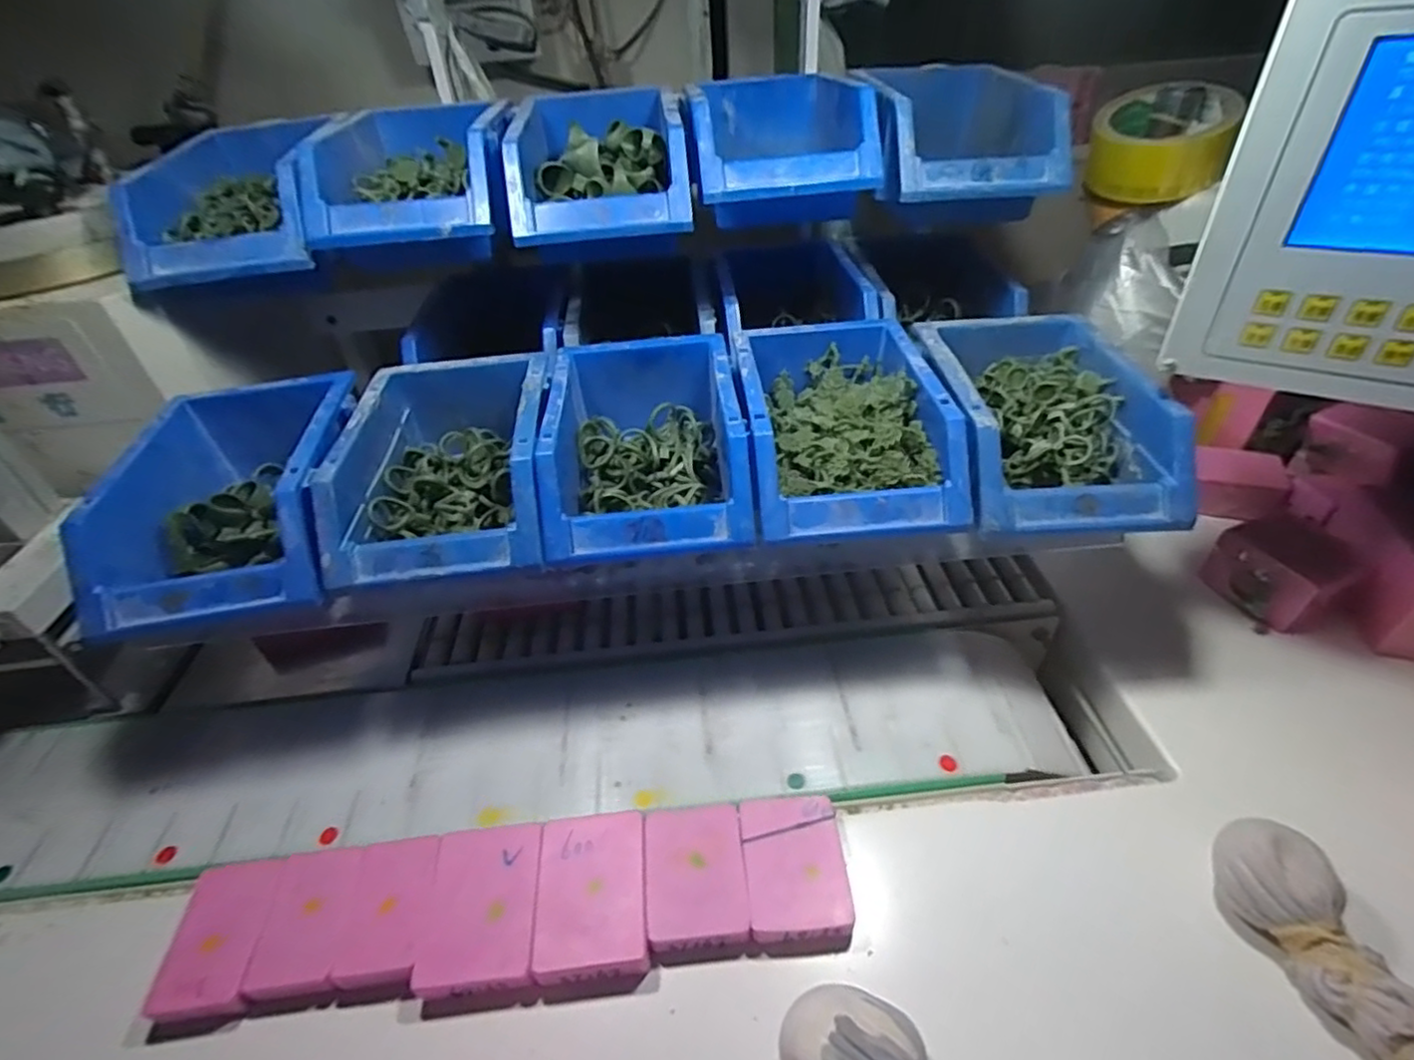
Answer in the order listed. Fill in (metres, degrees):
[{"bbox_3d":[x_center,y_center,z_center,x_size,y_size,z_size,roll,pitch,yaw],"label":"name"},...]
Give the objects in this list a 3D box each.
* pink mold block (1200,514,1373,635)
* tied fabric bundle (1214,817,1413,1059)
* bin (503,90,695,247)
[{"bbox_3d":[0.422,0.028,0.480,0.064,0.055,0.074,-21,42,-18],"label":"pink mold block"},{"bbox_3d":[0.303,0.212,0.285,0.039,0.039,0.165,-15,40,-12],"label":"tied fabric bundle"},{"bbox_3d":[-0.080,-0.272,0.486,0.128,0.071,0.185,-6,39,-1],"label":"bin"}]

